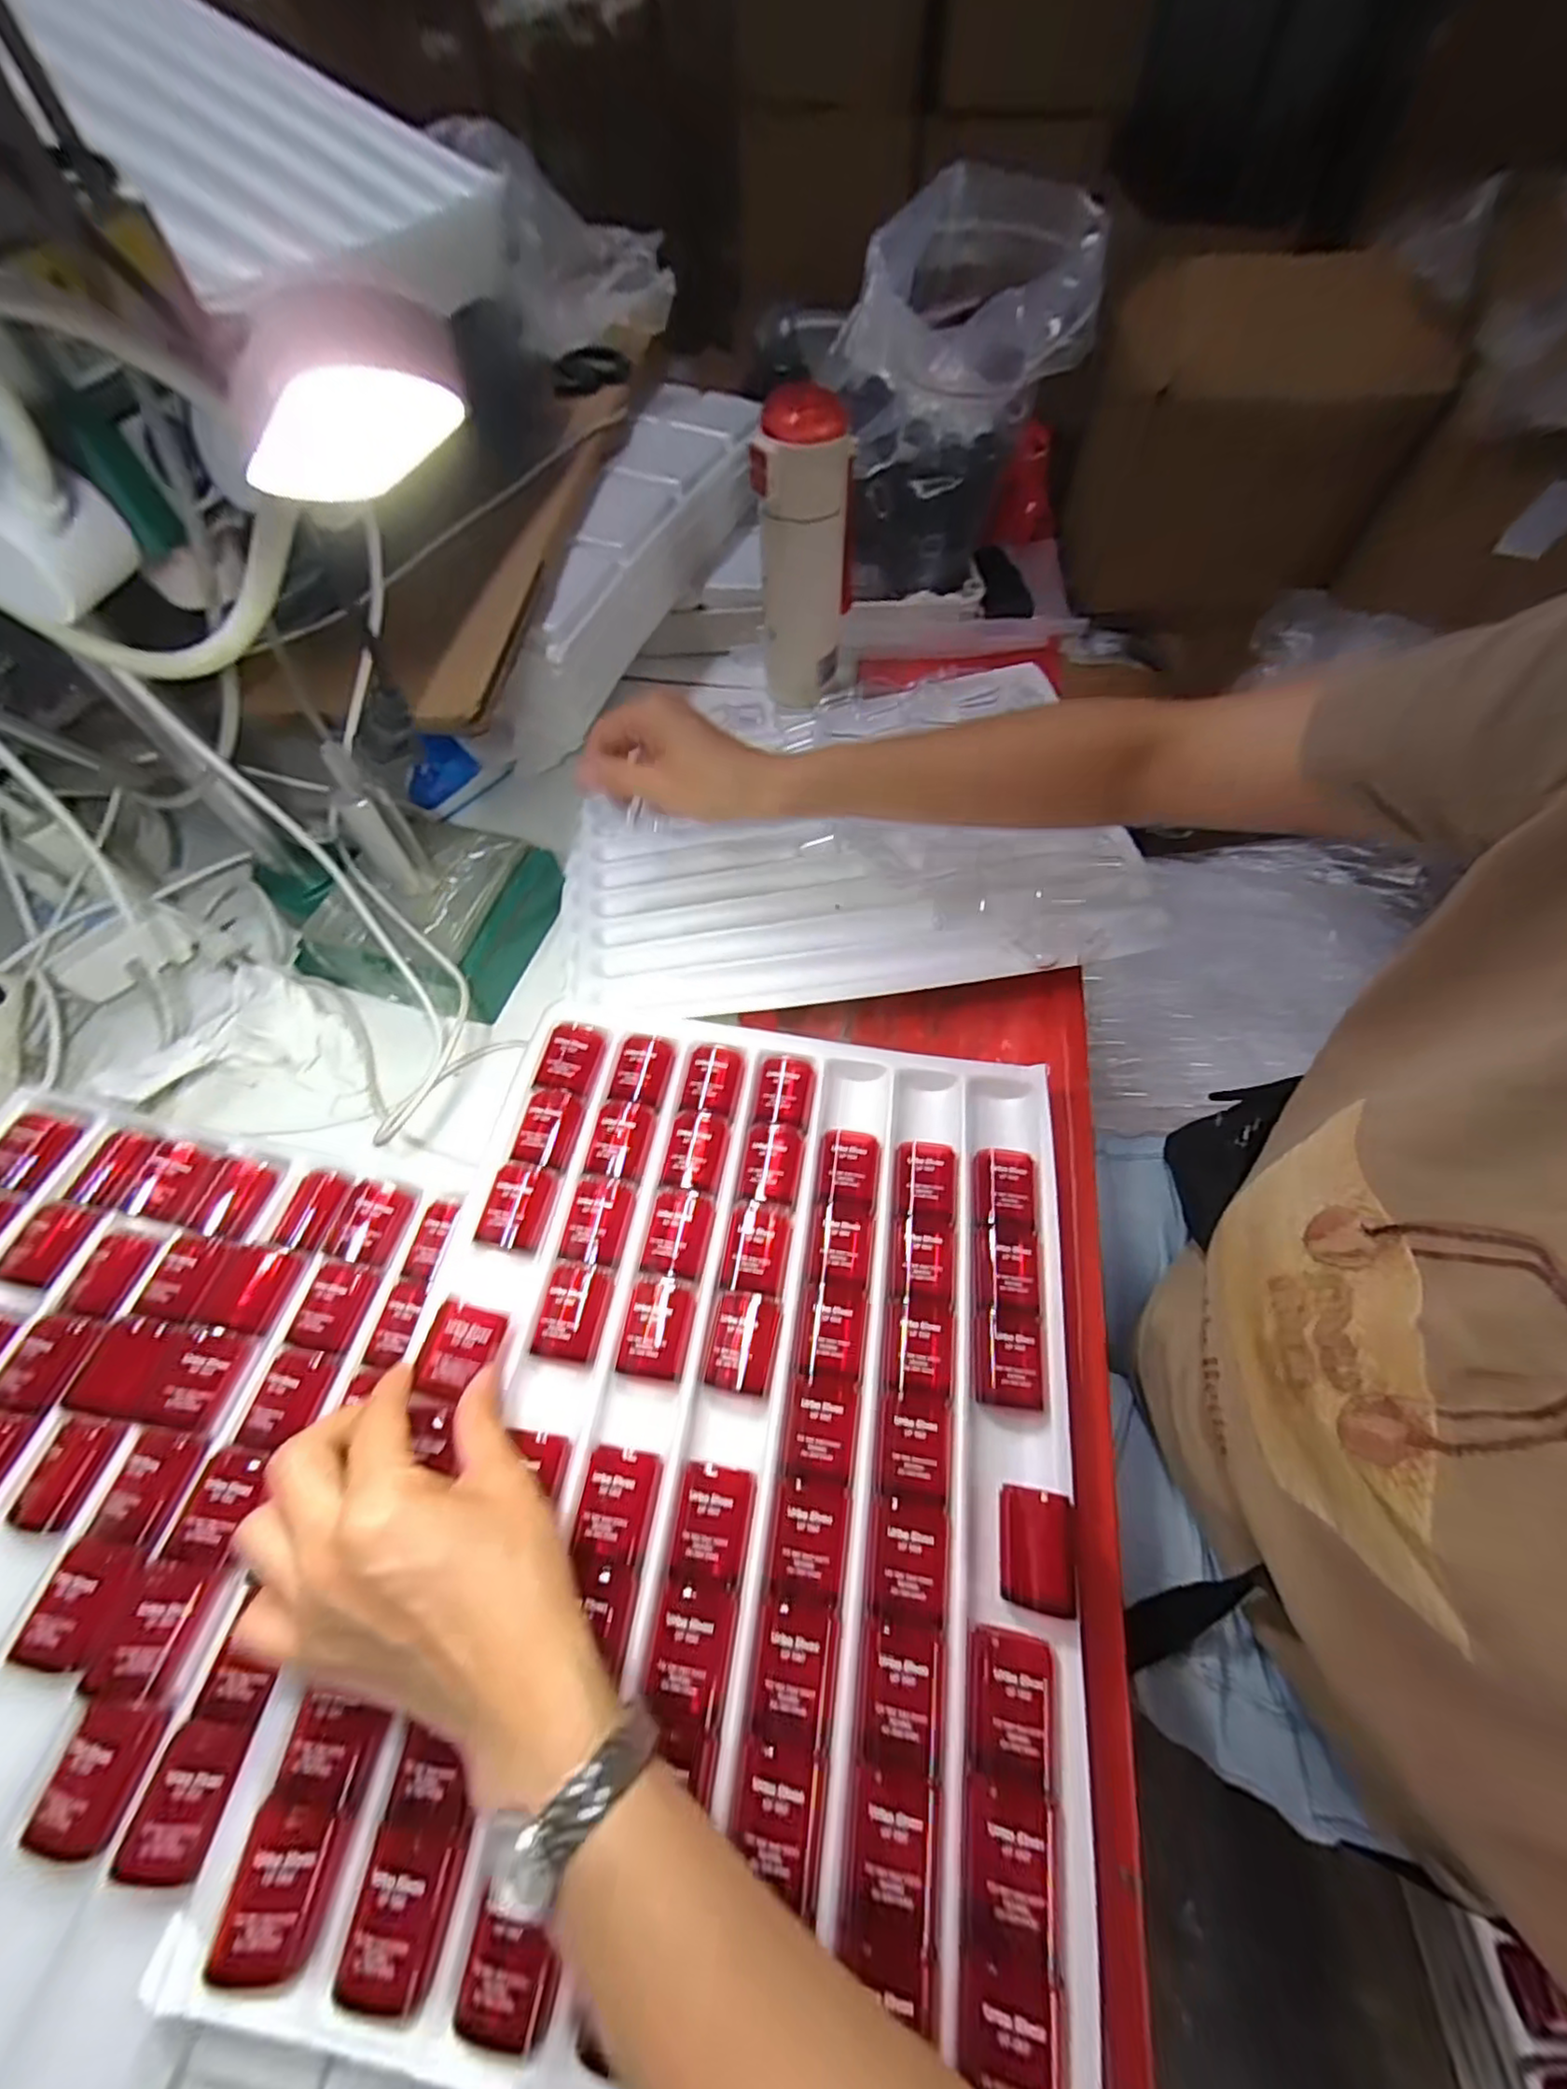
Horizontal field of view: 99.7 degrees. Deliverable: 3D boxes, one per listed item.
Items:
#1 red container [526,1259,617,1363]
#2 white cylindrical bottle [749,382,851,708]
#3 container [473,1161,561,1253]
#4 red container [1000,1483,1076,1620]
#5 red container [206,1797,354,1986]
[{"bbox_3d":[-0.100,0.128,0.319,0.028,0.015,0.043,7,60,6],"label":"red container"},{"bbox_3d":[0.015,-0.378,0.530,0.068,0.205,0.052,4,61,3],"label":"white cylindrical bottle"},{"bbox_3d":[-0.136,0.085,0.343,0.029,0.022,0.042,6,60,6],"label":"container"},{"bbox_3d":[0.104,0.208,0.274,0.030,0.017,0.042,-9,45,36],"label":"red container"},{"bbox_3d":[-0.170,0.286,0.223,0.031,0.013,0.042,7,60,7],"label":"red container"}]

